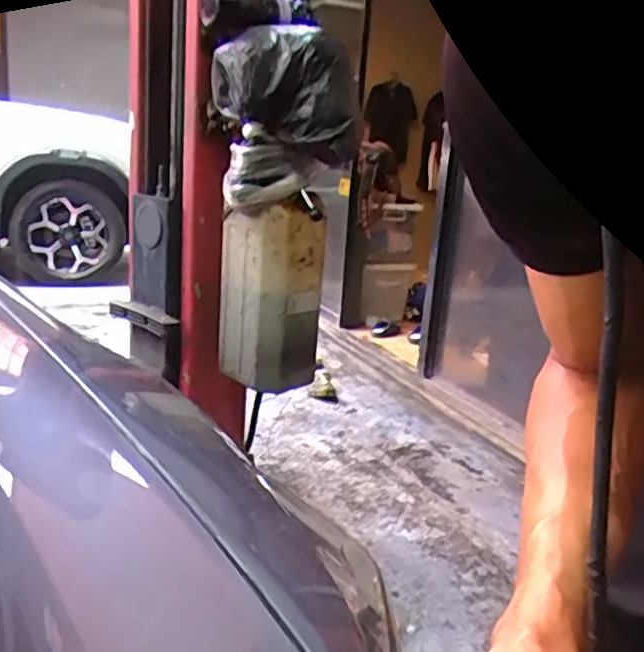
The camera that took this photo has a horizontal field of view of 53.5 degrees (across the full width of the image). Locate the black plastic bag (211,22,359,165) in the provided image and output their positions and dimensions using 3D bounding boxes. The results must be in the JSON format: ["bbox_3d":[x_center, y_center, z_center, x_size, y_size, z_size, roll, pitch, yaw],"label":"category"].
[{"bbox_3d":[-0.067,-0.474,1.288,0.186,0.240,0.293,-7,18,-36],"label":"black plastic bag"}]

